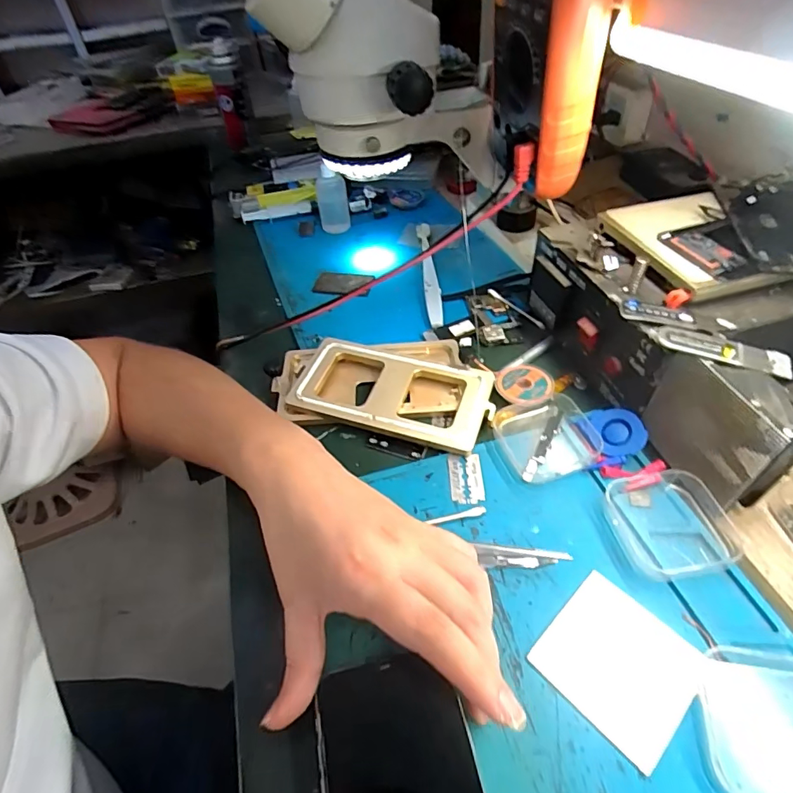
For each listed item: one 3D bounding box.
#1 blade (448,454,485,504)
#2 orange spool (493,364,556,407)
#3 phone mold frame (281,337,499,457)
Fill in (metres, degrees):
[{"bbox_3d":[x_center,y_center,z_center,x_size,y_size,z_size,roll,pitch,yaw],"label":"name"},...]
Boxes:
[{"bbox_3d":[0.049,0.058,0.336,0.023,0.004,0.038,1,50,-1],"label":"blade"},{"bbox_3d":[0.104,-0.010,0.386,0.043,0.007,0.043,-3,46,3],"label":"orange spool"},{"bbox_3d":[-0.005,-0.004,0.386,0.157,0.020,0.078,12,48,16],"label":"phone mold frame"}]

